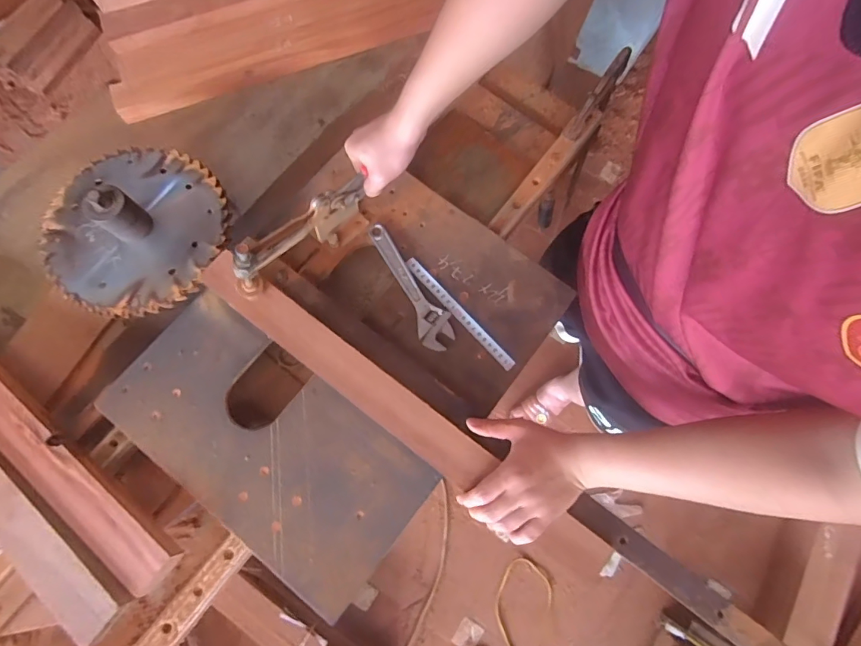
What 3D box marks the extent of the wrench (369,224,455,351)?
[{"bbox_3d":[-0.024,-0.054,0.611,0.046,0.014,0.195,-24,77,-7],"label":"wrench"}]

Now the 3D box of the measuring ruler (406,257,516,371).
[{"bbox_3d":[0.038,-0.014,0.605,0.016,0.004,0.196,-41,79,-10],"label":"measuring ruler"}]

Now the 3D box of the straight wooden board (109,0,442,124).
[{"bbox_3d":[-0.245,-0.458,0.760,0.554,0.027,0.075,-21,76,-6],"label":"straight wooden board"}]

